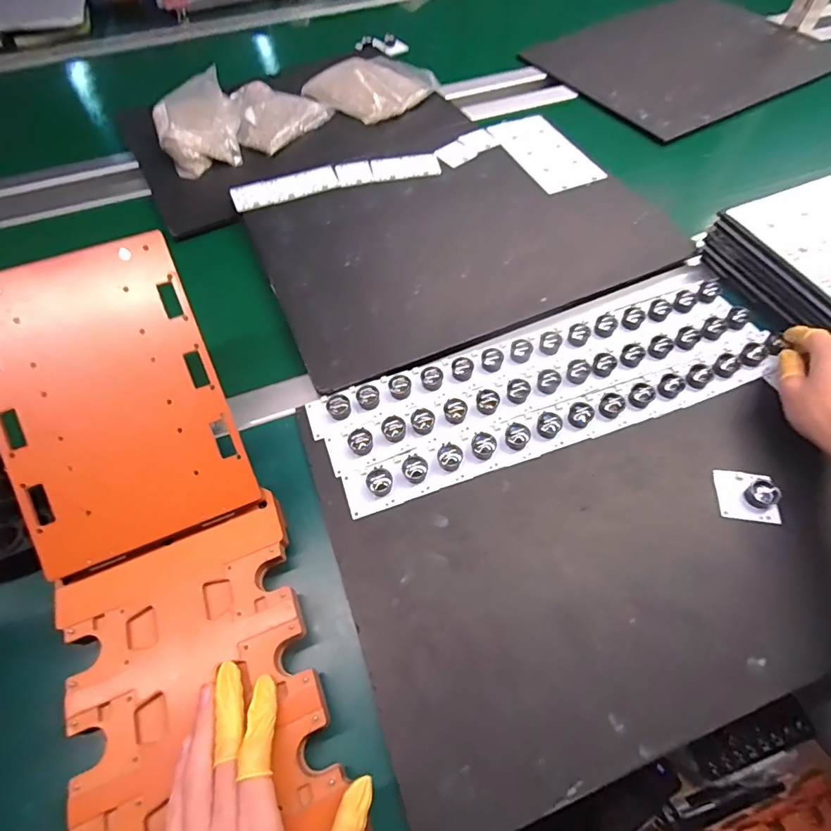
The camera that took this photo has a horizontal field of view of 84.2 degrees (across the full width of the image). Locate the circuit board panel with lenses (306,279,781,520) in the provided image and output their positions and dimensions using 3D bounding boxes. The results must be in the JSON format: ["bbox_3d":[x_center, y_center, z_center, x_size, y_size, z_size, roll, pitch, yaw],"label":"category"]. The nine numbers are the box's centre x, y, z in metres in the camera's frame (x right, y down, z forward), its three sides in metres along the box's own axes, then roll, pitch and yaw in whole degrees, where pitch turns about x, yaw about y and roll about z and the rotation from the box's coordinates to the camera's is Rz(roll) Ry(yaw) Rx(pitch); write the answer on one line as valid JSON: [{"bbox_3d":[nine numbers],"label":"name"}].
[{"bbox_3d":[0.136,-0.037,0.463,0.461,0.019,0.133,-18,61,-8],"label":"circuit board panel with lenses"}]

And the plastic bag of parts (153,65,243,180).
[{"bbox_3d":[-0.329,-0.439,0.694,0.121,0.047,0.173,-18,61,-10],"label":"plastic bag of parts"}]

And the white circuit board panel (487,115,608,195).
[{"bbox_3d":[0.187,-0.386,0.670,0.095,0.005,0.178,-22,62,-12],"label":"white circuit board panel"}]

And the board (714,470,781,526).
[{"bbox_3d":[0.293,0.068,0.400,0.046,0.021,0.045,10,60,6],"label":"board"}]

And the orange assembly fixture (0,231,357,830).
[{"bbox_3d":[-0.193,0.085,0.333,0.161,0.070,0.437,-18,79,-10],"label":"orange assembly fixture"}]

